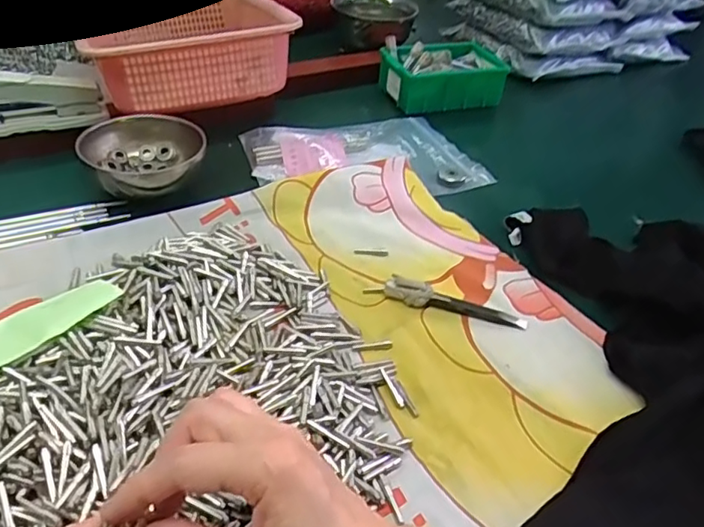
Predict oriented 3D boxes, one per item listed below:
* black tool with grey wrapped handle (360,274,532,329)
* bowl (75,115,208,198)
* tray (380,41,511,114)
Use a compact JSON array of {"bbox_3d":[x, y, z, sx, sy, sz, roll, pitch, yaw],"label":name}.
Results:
[{"bbox_3d":[0.072,0.027,0.452,0.121,0.016,0.017,13,39,8],"label":"black tool with grey wrapped handle"},{"bbox_3d":[-0.187,-0.094,0.534,0.092,0.051,0.086,4,39,-3],"label":"bowl"},{"bbox_3d":[0.123,-0.244,0.770,0.158,0.052,0.090,-9,41,-18],"label":"tray"}]

